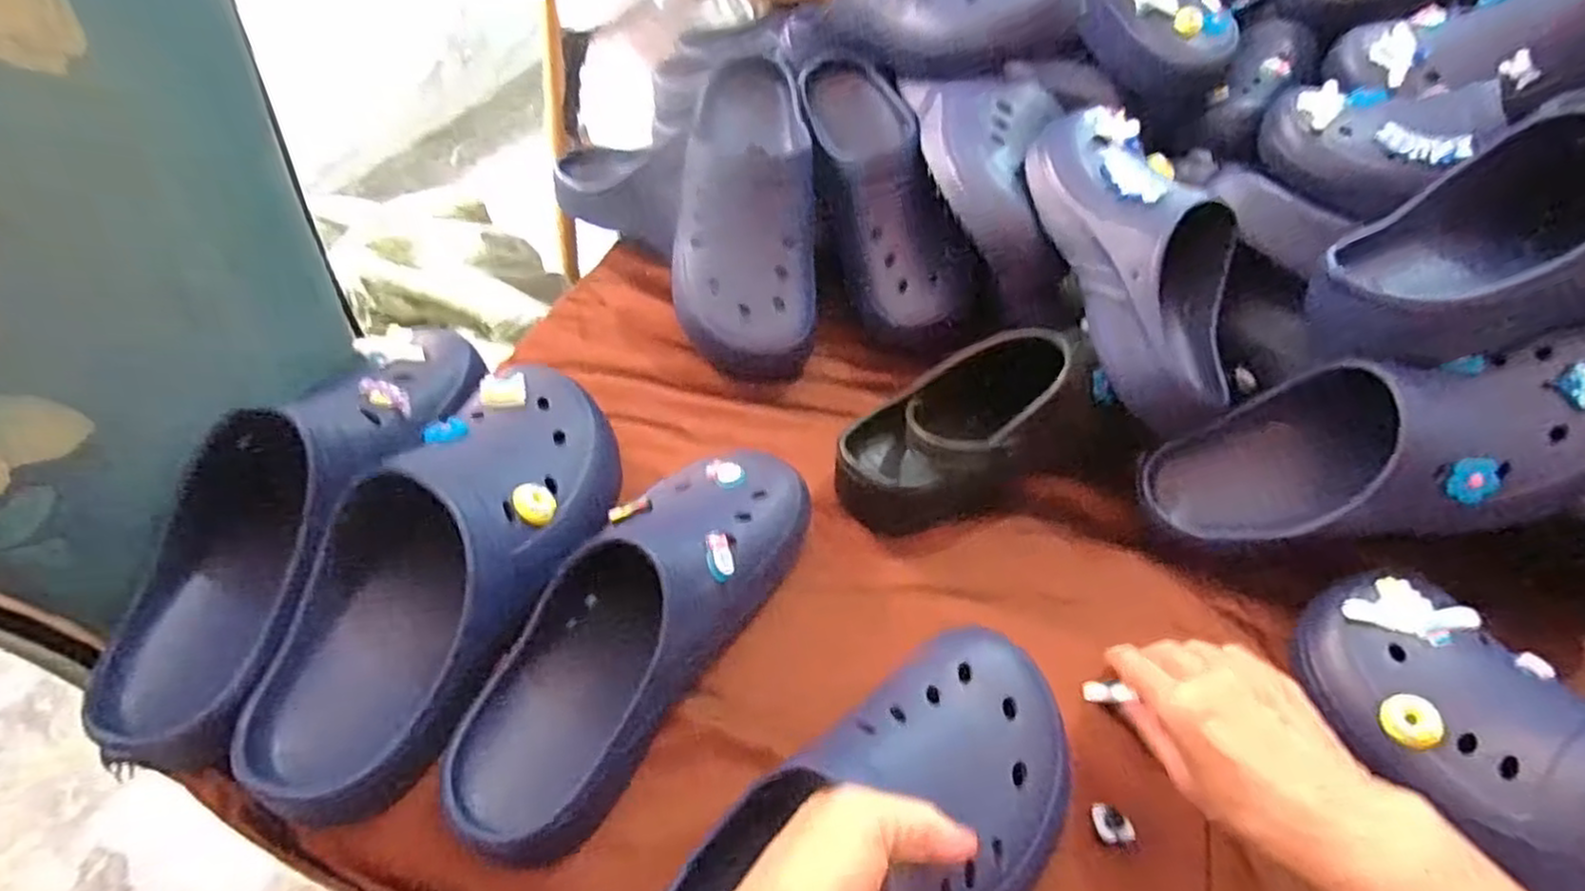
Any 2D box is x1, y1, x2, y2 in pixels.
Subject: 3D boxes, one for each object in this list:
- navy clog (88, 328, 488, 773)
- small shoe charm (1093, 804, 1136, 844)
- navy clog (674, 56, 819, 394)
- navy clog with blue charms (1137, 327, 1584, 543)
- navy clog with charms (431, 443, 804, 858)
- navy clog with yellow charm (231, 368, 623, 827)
[{"bbox_3d":[-0.289,0.027,0.439,0.115,0.087,0.297,15,50,8],"label":"navy clog"},{"bbox_3d":[0.164,0.194,0.378,0.018,0.009,0.019,2,50,-3],"label":"small shoe charm"},{"bbox_3d":[-0.039,-0.206,0.598,0.116,0.085,0.298,-1,77,-6],"label":"navy clog"},{"bbox_3d":[0.348,0.000,0.443,0.246,0.098,0.103,-16,41,31],"label":"navy clog with blue charms"},{"bbox_3d":[-0.088,0.086,0.406,0.102,0.082,0.256,28,53,18],"label":"navy clog with charms"},{"bbox_3d":[-0.191,0.058,0.421,0.117,0.085,0.285,19,51,11],"label":"navy clog with yellow charm"}]

